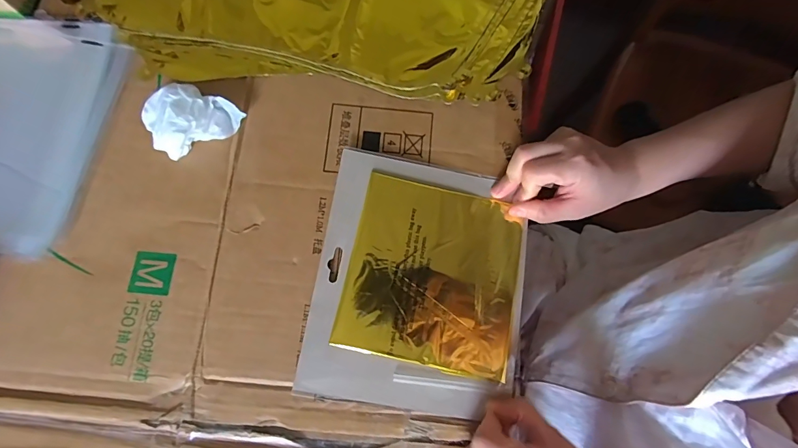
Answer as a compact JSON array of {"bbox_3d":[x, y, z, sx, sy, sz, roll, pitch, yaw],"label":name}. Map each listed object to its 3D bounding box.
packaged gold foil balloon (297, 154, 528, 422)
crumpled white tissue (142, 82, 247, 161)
[{"bbox_3d":[0.017,0.044,0.326,0.160,0.015,0.193,9,76,1],"label":"packaged gold foil balloon"},{"bbox_3d":[-0.174,-0.092,0.343,0.070,0.028,0.049,-27,78,-7],"label":"crumpled white tissue"}]

